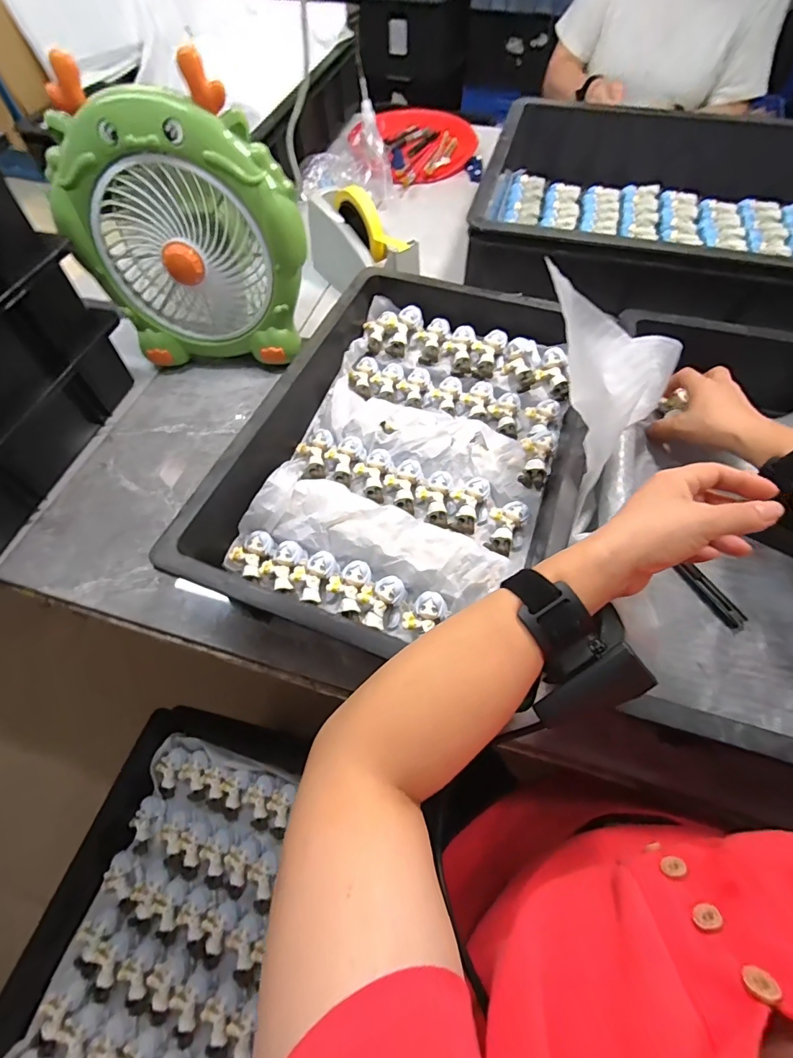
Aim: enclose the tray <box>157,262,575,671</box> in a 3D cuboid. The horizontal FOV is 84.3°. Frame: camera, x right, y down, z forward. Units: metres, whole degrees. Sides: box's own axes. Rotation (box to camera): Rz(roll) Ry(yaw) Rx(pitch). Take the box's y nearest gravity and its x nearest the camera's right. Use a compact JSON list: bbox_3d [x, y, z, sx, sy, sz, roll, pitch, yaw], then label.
[{"bbox_3d":[0.029,-0.097,0.451,0.313,0.088,0.458,17,62,11],"label":"tray"}]

